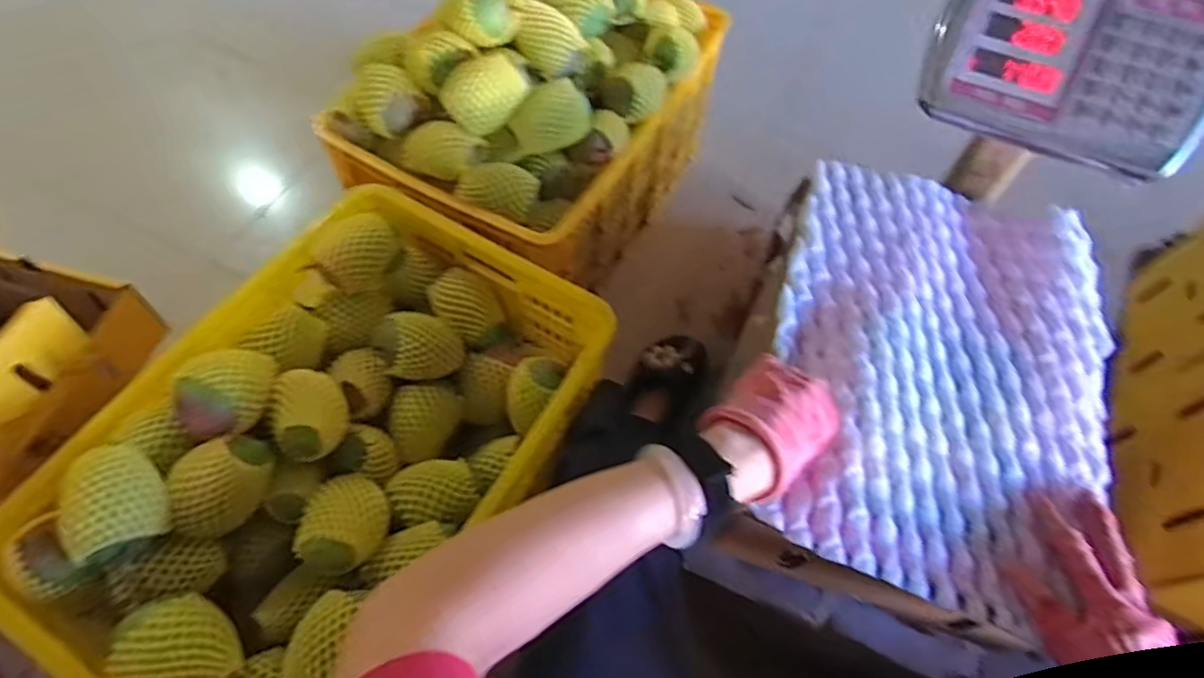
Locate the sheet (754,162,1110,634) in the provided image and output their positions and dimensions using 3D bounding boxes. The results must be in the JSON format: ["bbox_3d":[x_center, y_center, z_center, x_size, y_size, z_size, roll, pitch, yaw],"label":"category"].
[{"bbox_3d":[0.296,0.013,0.568,0.272,0.021,0.404,16,60,5],"label":"sheet"}]

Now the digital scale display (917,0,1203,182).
[{"bbox_3d":[0.443,-0.254,0.597,0.263,0.036,0.165,15,99,3],"label":"digital scale display"}]

